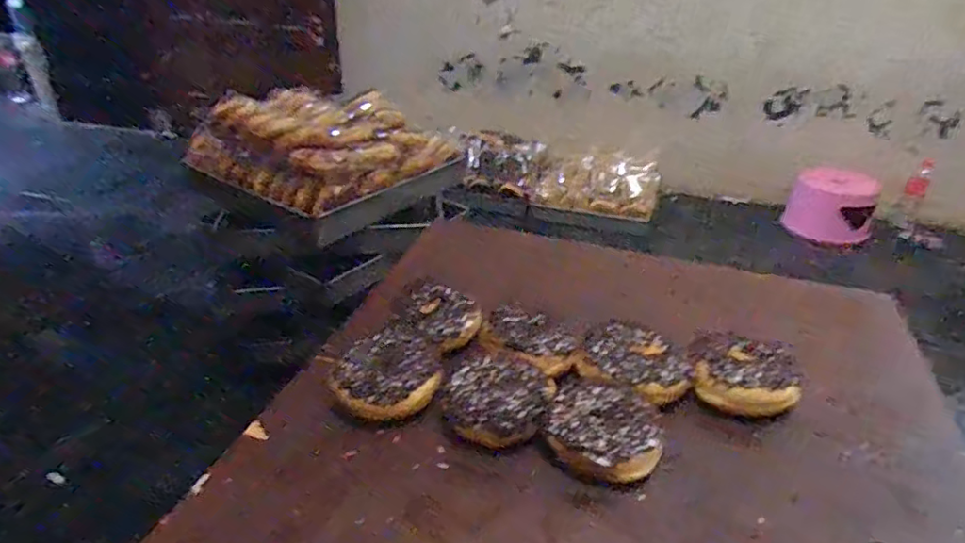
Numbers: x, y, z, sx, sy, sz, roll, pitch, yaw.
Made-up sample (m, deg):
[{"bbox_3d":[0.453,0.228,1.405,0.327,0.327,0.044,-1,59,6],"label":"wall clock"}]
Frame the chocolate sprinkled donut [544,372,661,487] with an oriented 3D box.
[{"bbox_3d":[0.097,0.122,0.467,0.087,0.023,0.094,8,31,11],"label":"chocolate sprinkled donut"}]

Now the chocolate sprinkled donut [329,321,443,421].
[{"bbox_3d":[-0.079,0.088,0.518,0.084,0.025,0.097,17,34,25],"label":"chocolate sprinkled donut"}]

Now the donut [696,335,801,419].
[{"bbox_3d":[0.239,0.094,0.531,0.090,0.038,0.092,10,32,14],"label":"donut"}]

